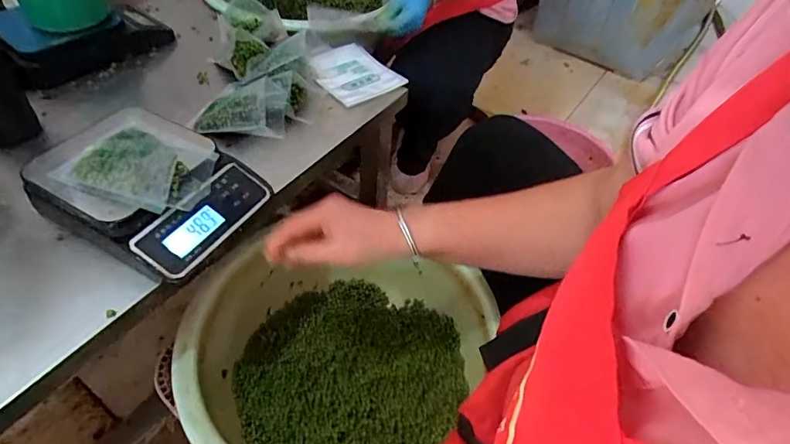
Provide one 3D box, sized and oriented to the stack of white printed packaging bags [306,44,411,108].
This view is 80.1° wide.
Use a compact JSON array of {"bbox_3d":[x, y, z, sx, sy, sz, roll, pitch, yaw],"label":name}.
[{"bbox_3d":[-0.063,-0.224,0.702,0.114,0.025,0.127,-26,55,-25],"label":"stack of white printed packaging bags"}]

